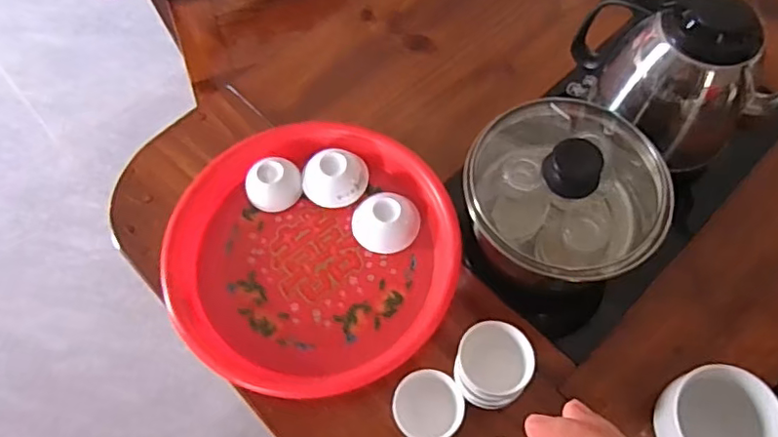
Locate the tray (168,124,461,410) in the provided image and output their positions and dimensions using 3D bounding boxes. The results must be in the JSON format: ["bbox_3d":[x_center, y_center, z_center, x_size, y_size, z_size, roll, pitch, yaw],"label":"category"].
[{"bbox_3d":[-0.068,0.026,0.540,0.246,0.038,0.248,0,63,1],"label":"tray"}]

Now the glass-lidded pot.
[{"bbox_3d":[0.149,-0.022,0.507,0.158,0.125,0.132,22,66,12],"label":"glass-lidded pot"}]

